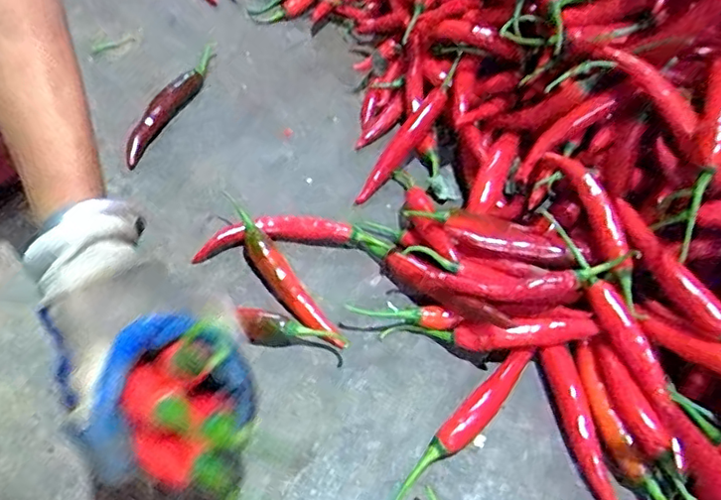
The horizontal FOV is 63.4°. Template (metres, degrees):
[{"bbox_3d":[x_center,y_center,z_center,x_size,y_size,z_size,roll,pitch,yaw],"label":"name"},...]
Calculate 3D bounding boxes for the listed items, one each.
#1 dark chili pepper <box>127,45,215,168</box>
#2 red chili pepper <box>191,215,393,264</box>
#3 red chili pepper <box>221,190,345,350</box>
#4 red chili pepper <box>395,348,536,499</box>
[{"bbox_3d":[-0.172,-0.143,0.540,0.021,0.015,0.163,18,55,8],"label":"dark chili pepper"},{"bbox_3d":[-0.053,-0.010,0.458,0.145,0.016,0.038,0,54,-6],"label":"red chili pepper"},{"bbox_3d":[-0.065,0.012,0.438,0.022,0.019,0.159,-27,61,-23],"label":"red chili pepper"},{"bbox_3d":[0.068,0.112,0.377,0.019,0.023,0.140,40,60,21],"label":"red chili pepper"}]

